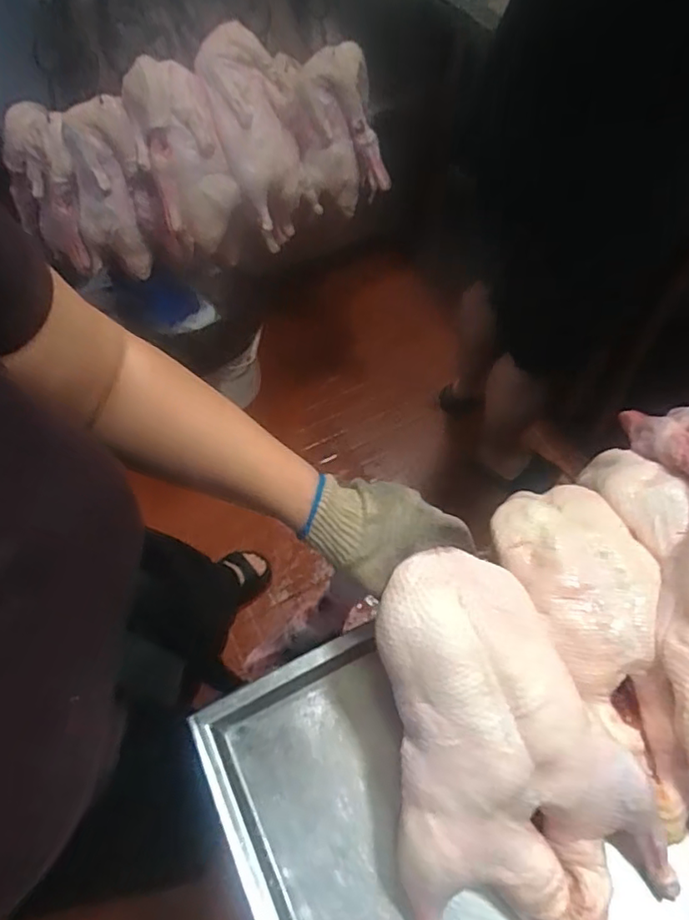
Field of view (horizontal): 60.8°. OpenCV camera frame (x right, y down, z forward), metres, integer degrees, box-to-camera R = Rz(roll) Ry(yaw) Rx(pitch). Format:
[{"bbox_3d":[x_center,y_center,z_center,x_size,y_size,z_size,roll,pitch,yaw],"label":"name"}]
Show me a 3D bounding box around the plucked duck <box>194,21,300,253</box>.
[{"bbox_3d":[-0.172,-0.629,1.180,0.159,0.395,0.144,-20,25,-10],"label":"plucked duck"}]

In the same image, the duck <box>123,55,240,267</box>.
[{"bbox_3d":[-0.305,-0.569,1.146,0.159,0.344,0.152,-15,26,-7],"label":"duck"}]

